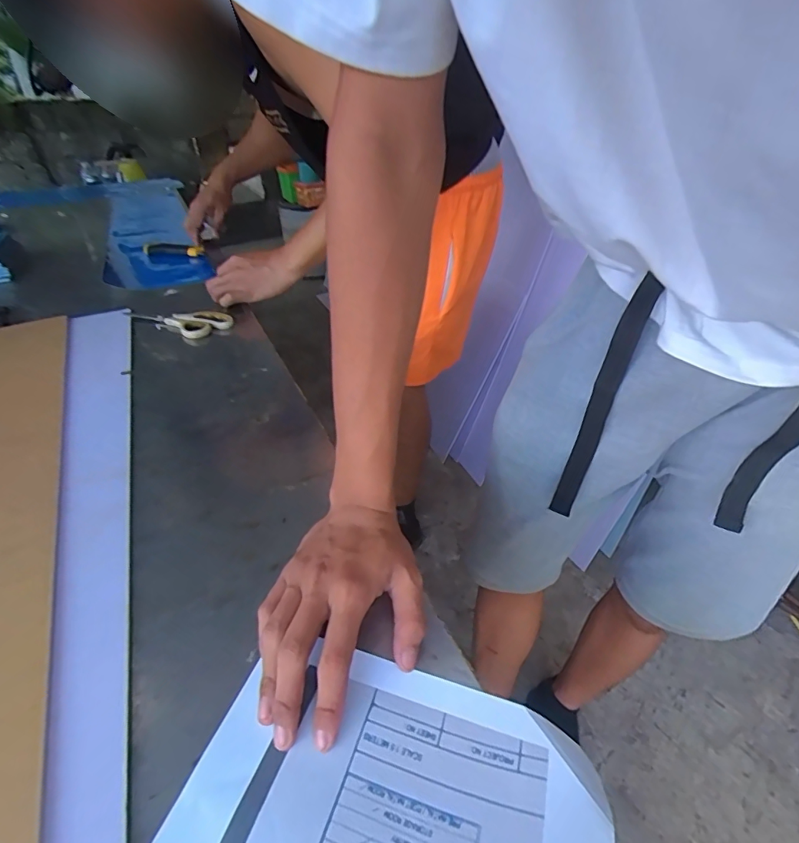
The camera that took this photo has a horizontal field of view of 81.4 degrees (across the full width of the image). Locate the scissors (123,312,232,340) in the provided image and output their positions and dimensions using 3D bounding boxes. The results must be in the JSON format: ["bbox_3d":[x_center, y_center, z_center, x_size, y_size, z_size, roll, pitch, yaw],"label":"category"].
[{"bbox_3d":[-0.345,-0.164,0.728,0.173,0.022,0.072,22,41,27],"label":"scissors"}]

